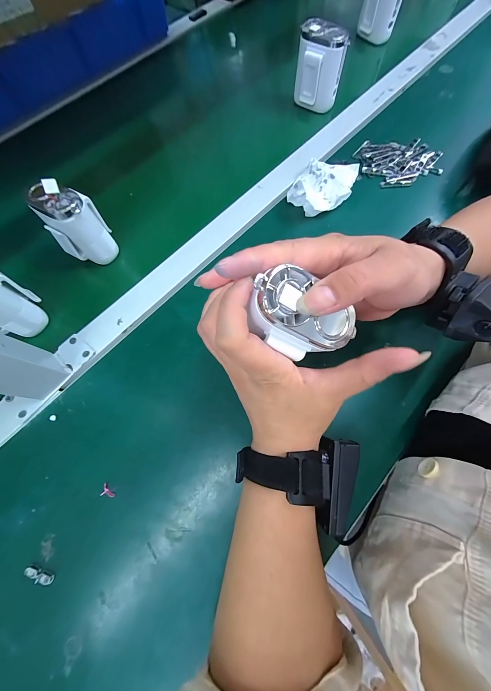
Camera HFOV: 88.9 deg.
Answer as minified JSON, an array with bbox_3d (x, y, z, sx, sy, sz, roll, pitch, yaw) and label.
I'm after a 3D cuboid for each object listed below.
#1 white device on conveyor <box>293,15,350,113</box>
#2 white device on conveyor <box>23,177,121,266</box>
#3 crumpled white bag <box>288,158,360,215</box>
[{"bbox_3d":[0.111,-0.417,0.378,0.067,0.081,0.041,13,72,5],"label":"white device on conveyor"},{"bbox_3d":[-0.198,-0.142,0.292,0.056,0.088,0.054,0,71,1],"label":"white device on conveyor"},{"bbox_3d":[0.108,-0.225,0.342,0.076,0.025,0.106,21,73,8],"label":"crumpled white bag"}]

